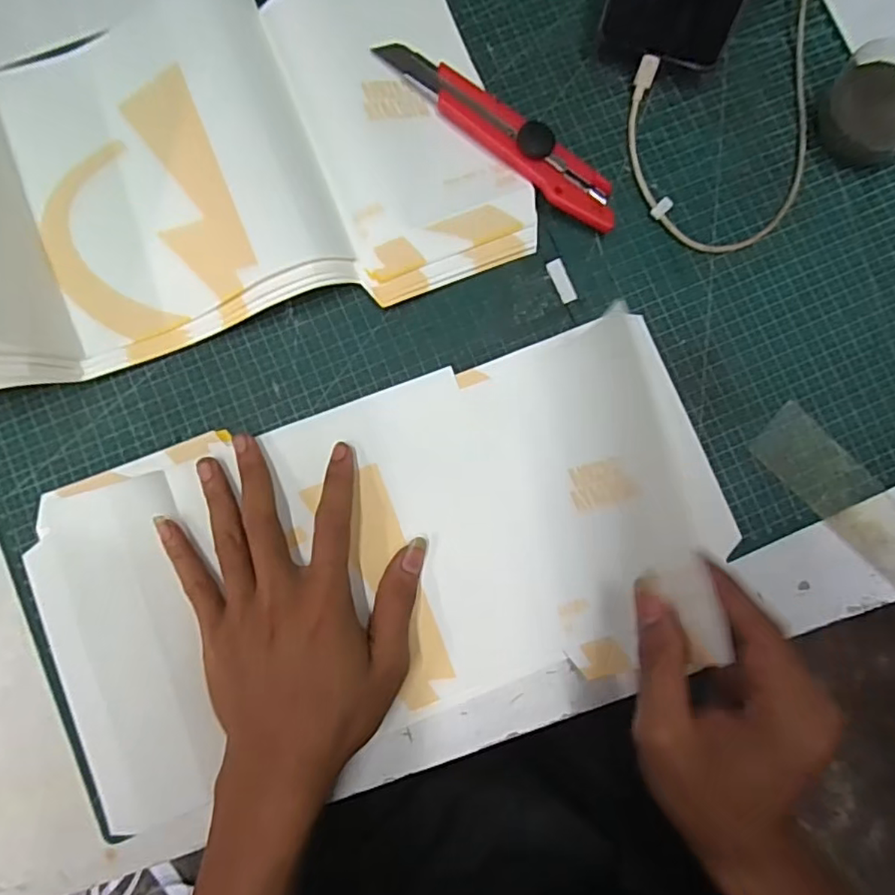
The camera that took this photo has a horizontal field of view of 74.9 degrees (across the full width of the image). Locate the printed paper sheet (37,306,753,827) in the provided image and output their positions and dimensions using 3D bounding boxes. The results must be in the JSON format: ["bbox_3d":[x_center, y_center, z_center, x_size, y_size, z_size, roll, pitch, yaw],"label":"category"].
[{"bbox_3d":[-0.022,0.068,0.323,0.356,0.028,0.206,-18,85,-4],"label":"printed paper sheet"}]

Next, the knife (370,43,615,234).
[{"bbox_3d":[0.033,-0.188,0.353,0.165,0.022,0.030,37,84,2],"label":"knife"}]

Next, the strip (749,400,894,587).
[{"bbox_3d":[0.235,0.029,0.343,0.040,0.004,0.122,-44,87,-6],"label":"strip"}]

